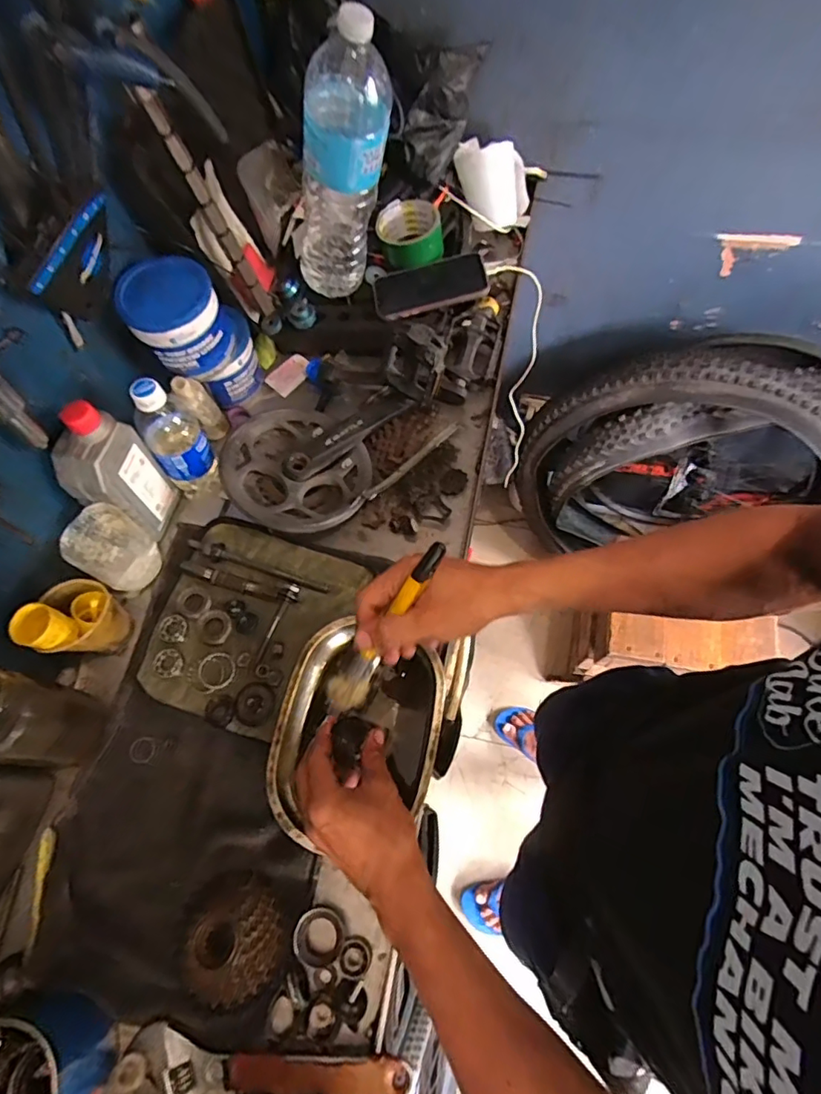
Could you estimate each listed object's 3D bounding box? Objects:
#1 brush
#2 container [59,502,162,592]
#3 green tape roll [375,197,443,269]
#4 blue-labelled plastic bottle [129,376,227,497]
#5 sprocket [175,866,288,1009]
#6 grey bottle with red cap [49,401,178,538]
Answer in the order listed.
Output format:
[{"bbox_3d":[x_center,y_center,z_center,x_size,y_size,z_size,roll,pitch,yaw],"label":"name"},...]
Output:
[{"bbox_3d":[-0.023,0.069,0.444,0.029,0.177,0.035,39,28,18],"label":"brush"},{"bbox_3d":[-0.326,0.007,0.608,0.065,0.093,0.071,33,71,17],"label":"container"},{"bbox_3d":[0.000,-0.434,0.758,0.090,0.048,0.078,-5,65,1],"label":"green tape roll"},{"bbox_3d":[-0.272,-0.129,0.637,0.060,0.165,0.068,-12,65,-2],"label":"blue-labelled plastic bottle"},{"bbox_3d":[-0.164,0.345,0.478,0.096,0.034,0.093,-33,68,-11],"label":"sprocket"},{"bbox_3d":[-0.322,-0.077,0.599,0.055,0.173,0.076,7,66,6],"label":"grey bottle with red cap"}]

